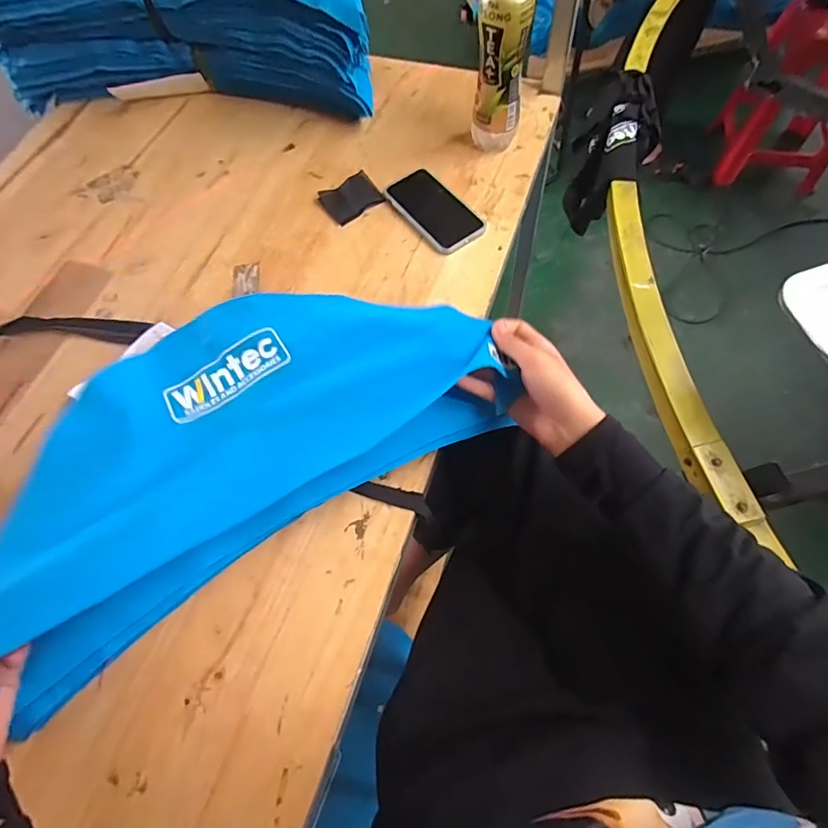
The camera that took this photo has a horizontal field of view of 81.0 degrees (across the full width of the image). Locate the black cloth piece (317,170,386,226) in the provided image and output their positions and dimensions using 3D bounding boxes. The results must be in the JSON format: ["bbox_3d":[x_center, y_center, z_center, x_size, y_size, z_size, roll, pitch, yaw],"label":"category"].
[{"bbox_3d":[-0.087,-0.299,0.668,0.075,0.011,0.064,-34,67,-12],"label":"black cloth piece"}]

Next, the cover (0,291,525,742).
[{"bbox_3d":[-0.158,0.017,0.462,0.461,0.122,0.240,-29,66,-10],"label":"cover"}]

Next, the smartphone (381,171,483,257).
[{"bbox_3d":[0.027,-0.271,0.644,0.073,0.009,0.143,-35,68,-13],"label":"smartphone"}]

